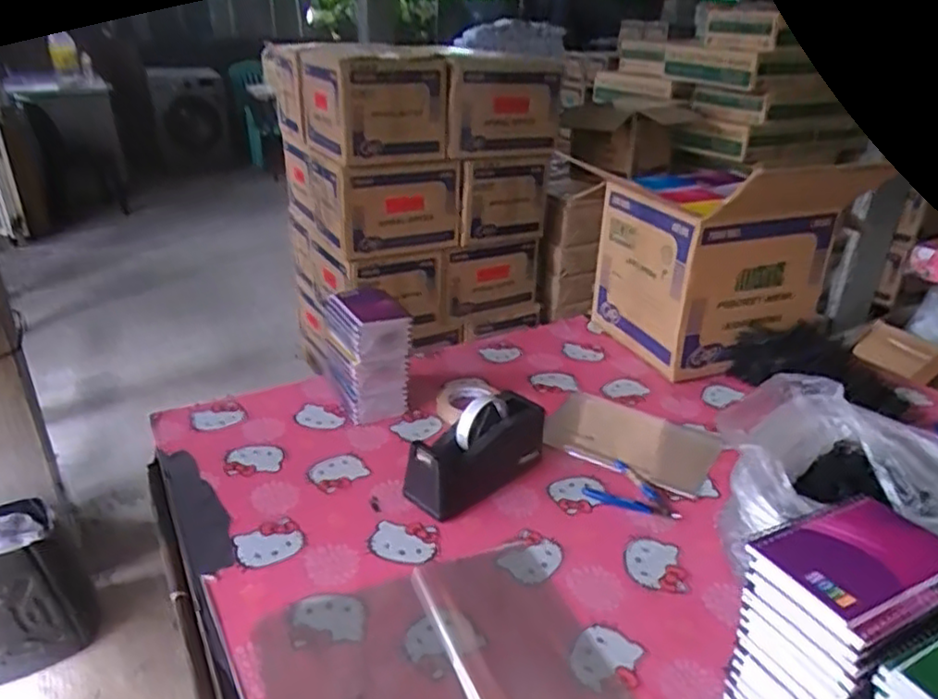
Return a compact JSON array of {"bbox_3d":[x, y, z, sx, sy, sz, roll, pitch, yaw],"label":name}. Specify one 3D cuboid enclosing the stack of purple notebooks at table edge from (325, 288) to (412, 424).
[{"bbox_3d":[-0.161,0.008,1.071,0.115,0.173,0.131,-7,28,-16],"label":"stack of purple notebooks at table edge"}]

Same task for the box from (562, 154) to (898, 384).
[{"bbox_3d":[0.437,-0.179,1.264,0.310,0.346,0.319,-12,30,-25],"label":"box"}]

